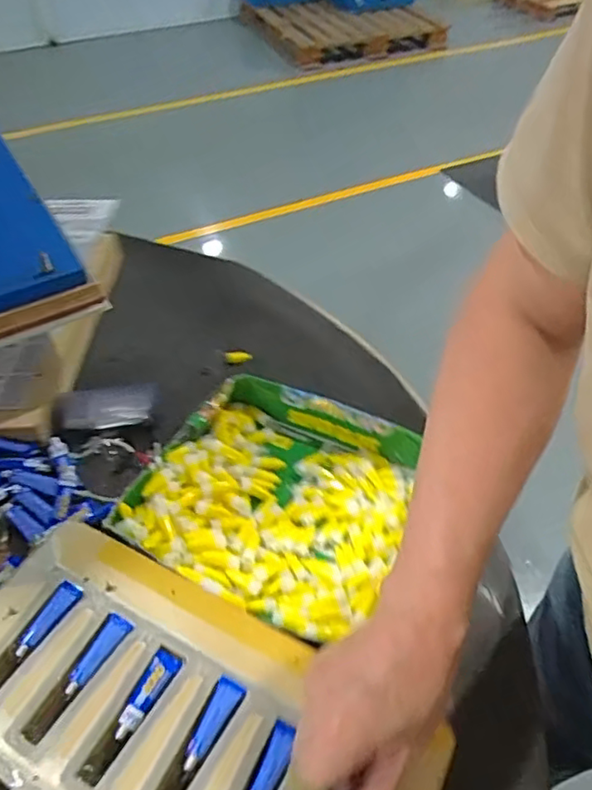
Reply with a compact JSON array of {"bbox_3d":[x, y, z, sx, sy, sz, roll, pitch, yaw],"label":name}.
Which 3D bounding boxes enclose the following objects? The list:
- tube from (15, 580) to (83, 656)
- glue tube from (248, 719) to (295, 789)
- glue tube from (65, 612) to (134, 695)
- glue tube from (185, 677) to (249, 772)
[{"bbox_3d":[-0.186,0.166,0.463,0.017,0.008,0.058,25,51,24],"label":"tube"},{"bbox_3d":[-0.017,0.242,0.398,0.018,0.010,0.060,16,48,17],"label":"glue tube"},{"bbox_3d":[-0.145,0.185,0.448,0.021,0.005,0.058,27,52,25],"label":"glue tube"},{"bbox_3d":[-0.057,0.220,0.418,0.021,0.007,0.058,20,49,20],"label":"glue tube"}]

